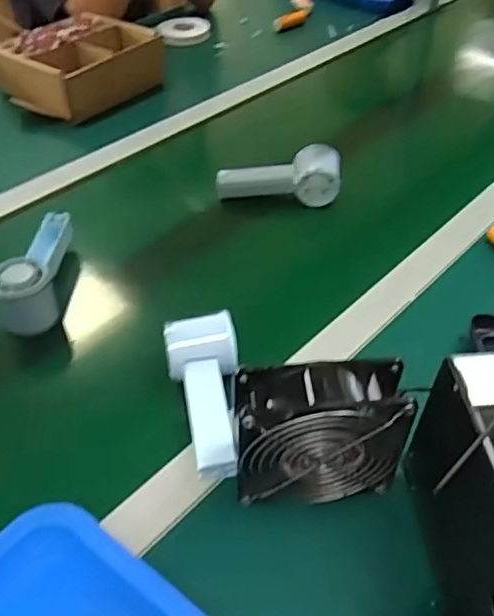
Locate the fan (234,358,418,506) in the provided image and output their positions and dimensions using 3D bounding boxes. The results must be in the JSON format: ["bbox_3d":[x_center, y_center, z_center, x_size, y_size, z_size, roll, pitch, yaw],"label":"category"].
[{"bbox_3d":[0.051,0.085,0.429,0.116,0.103,0.050,-3,44,-2],"label":"fan"}]

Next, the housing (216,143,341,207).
[{"bbox_3d":[0.040,-0.169,0.762,0.151,0.047,0.065,4,44,4],"label":"housing"}]

